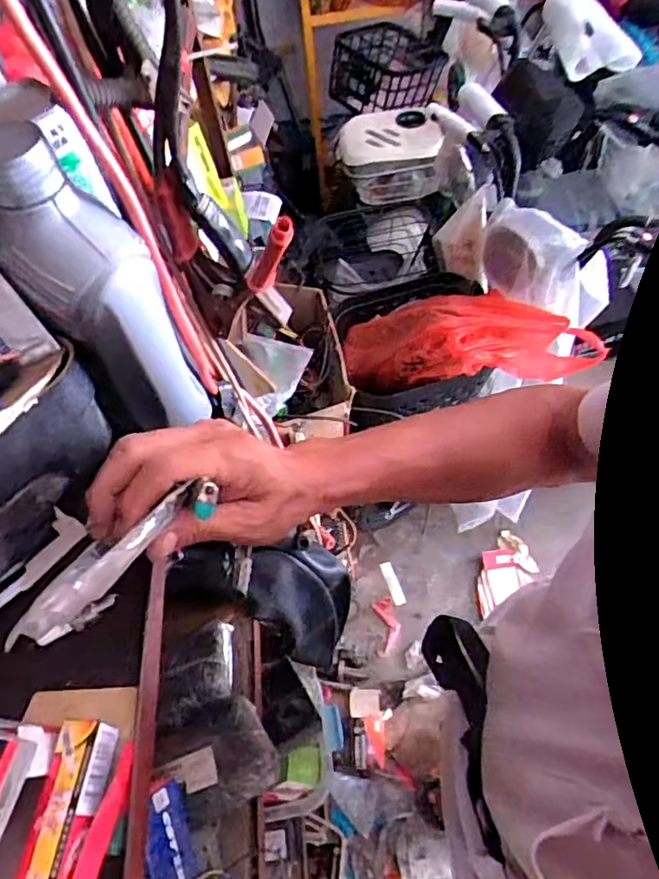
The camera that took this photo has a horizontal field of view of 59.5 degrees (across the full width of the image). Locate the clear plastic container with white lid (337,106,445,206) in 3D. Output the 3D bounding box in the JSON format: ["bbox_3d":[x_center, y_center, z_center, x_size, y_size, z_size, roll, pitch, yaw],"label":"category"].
[{"bbox_3d":[0.179,-0.835,1.706,0.301,0.153,0.223,7,58,9],"label":"clear plastic container with white lid"}]

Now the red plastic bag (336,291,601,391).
[{"bbox_3d":[0.264,-0.196,1.137,0.471,0.129,0.174,1,58,5],"label":"red plastic bag"}]

